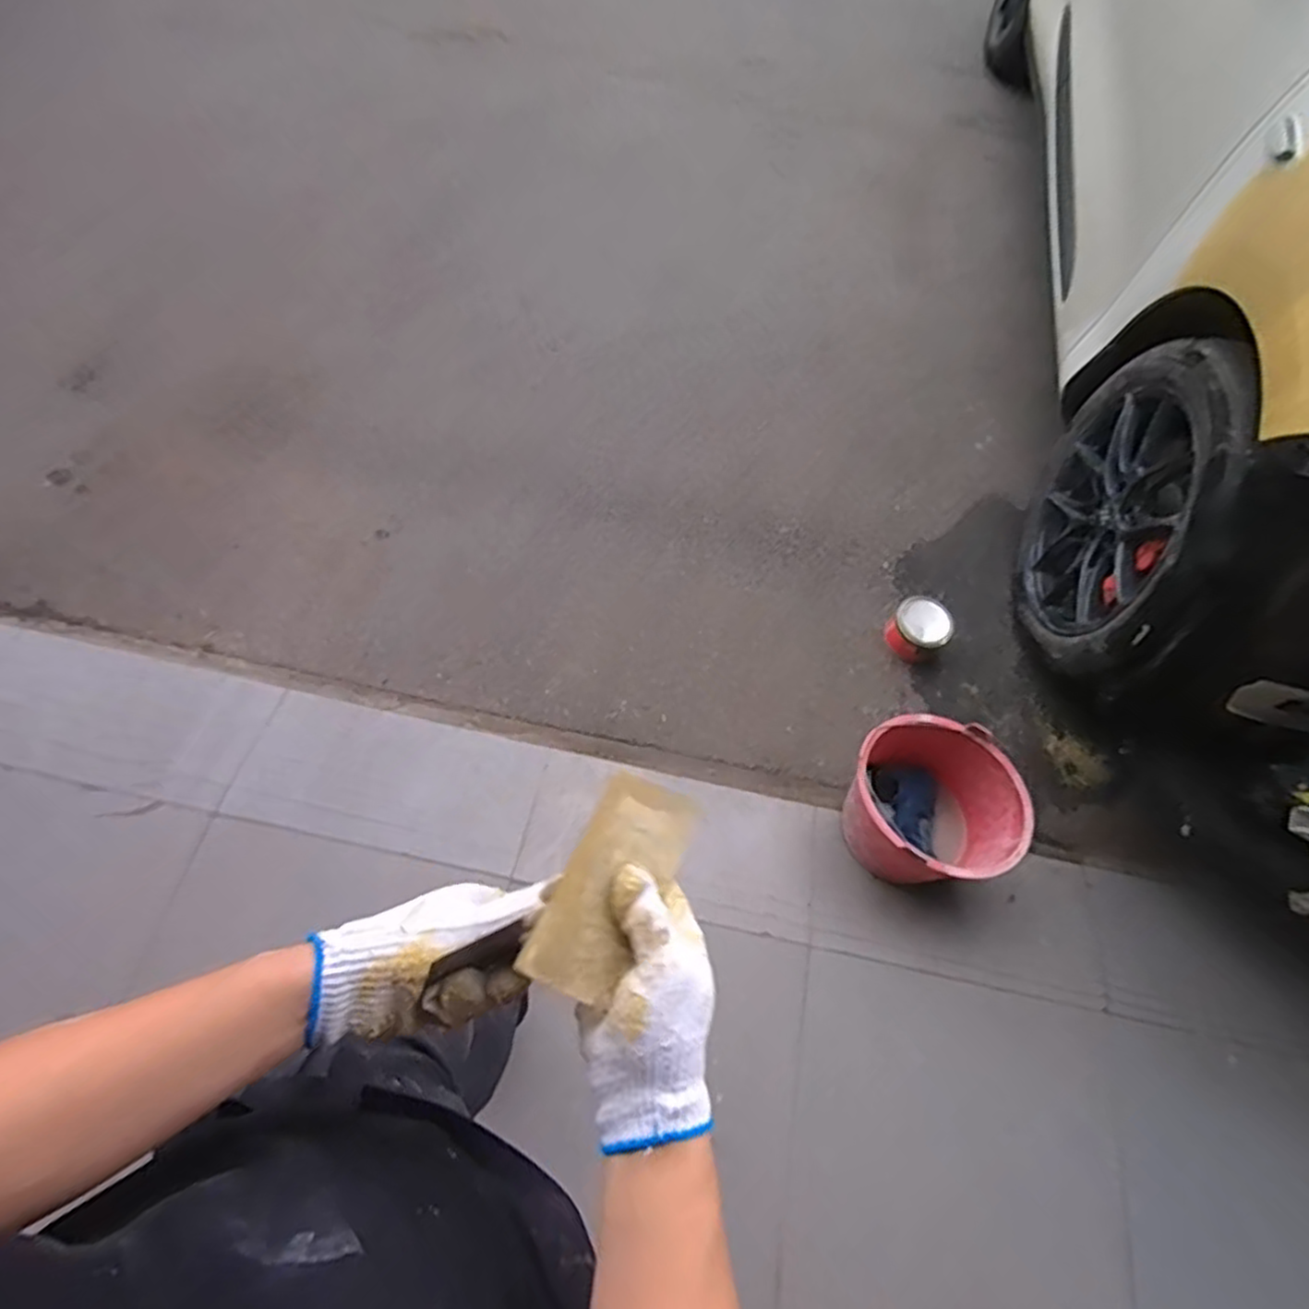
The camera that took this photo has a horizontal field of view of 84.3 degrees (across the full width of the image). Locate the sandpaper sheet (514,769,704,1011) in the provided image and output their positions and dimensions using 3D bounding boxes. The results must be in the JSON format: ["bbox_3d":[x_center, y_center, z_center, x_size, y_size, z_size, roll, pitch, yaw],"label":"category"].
[{"bbox_3d":[-0.022,0.139,0.439,0.067,0.007,0.132,40,67,-22],"label":"sandpaper sheet"}]

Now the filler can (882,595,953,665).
[{"bbox_3d":[0.634,-0.070,1.721,0.143,0.096,0.139,40,69,16],"label":"filler can"}]

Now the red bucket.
[{"bbox_3d":[0.514,0.285,1.379,0.277,0.212,0.291,2,65,-5],"label":"red bucket"}]

